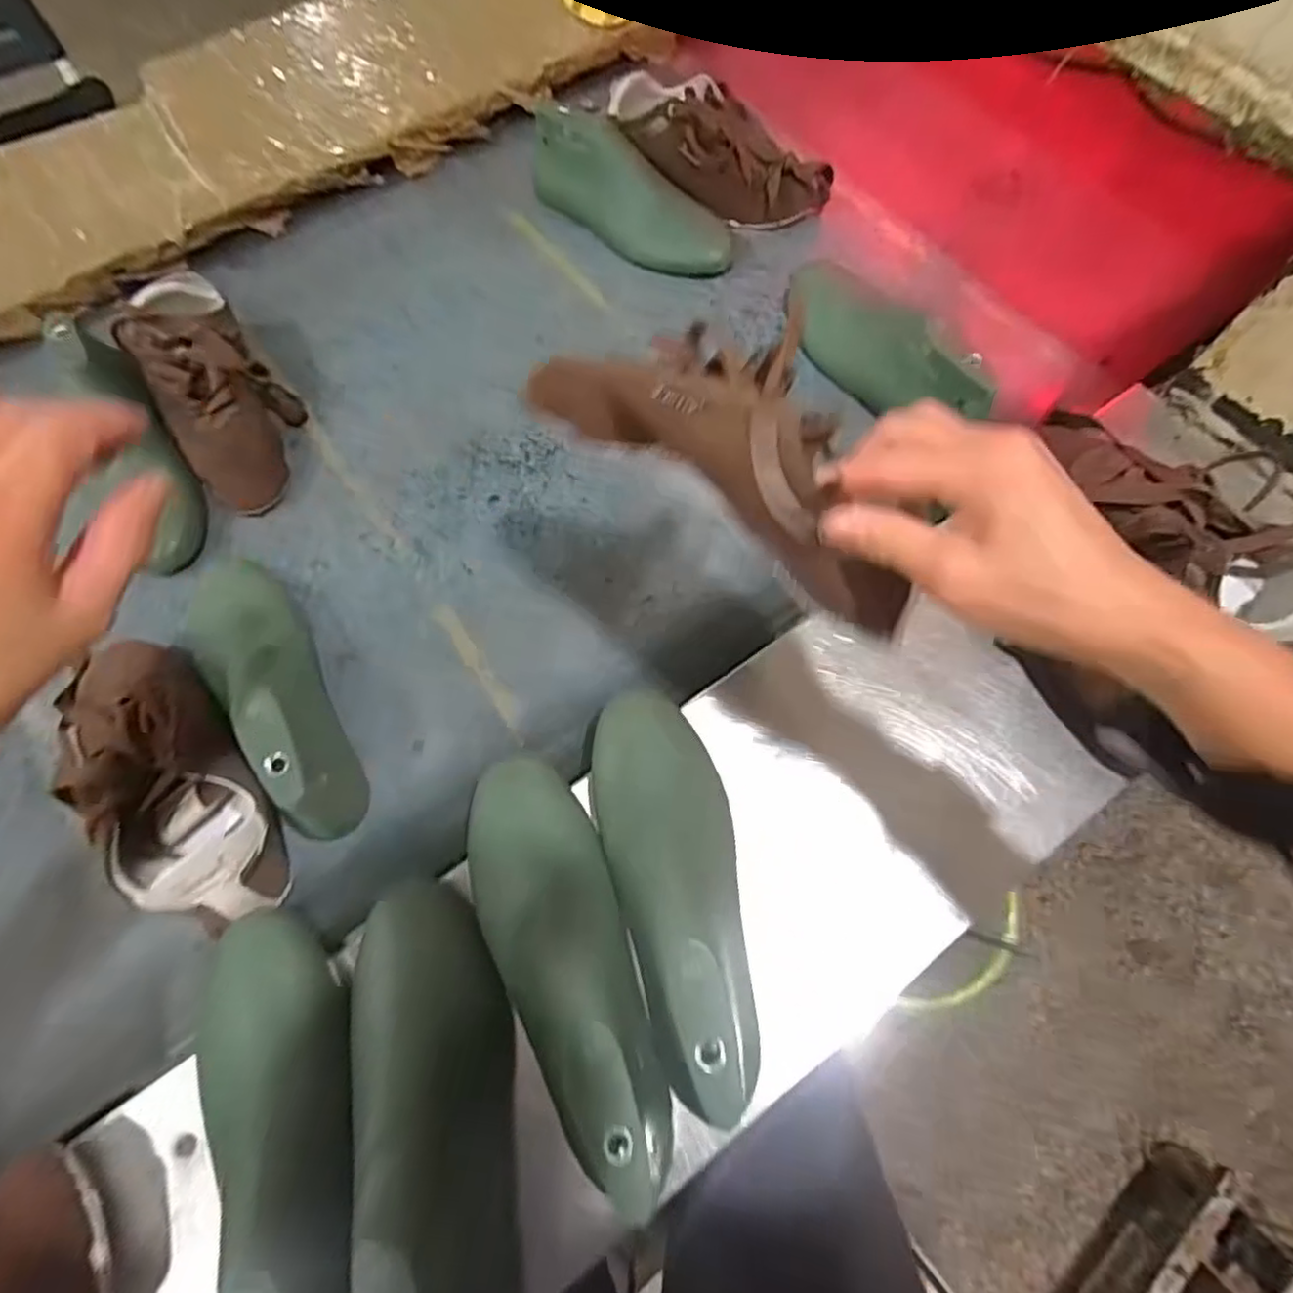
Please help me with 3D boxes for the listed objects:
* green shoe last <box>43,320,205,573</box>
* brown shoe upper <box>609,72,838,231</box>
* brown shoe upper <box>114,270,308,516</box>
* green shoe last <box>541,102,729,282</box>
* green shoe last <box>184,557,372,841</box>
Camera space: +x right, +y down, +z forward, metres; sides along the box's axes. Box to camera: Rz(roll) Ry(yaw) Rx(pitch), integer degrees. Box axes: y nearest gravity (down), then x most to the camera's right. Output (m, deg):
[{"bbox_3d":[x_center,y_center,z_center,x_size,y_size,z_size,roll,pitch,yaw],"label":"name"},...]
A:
[{"bbox_3d":[-0.474,-0.186,0.607,0.069,0.090,0.260,-20,69,-7],"label":"green shoe last"},{"bbox_3d":[0.077,-0.548,0.724,0.254,0.067,0.107,31,72,-2],"label":"brown shoe upper"},{"bbox_3d":[-0.412,-0.248,0.628,0.110,0.060,0.252,-28,84,-9],"label":"brown shoe upper"},{"bbox_3d":[-0.033,-0.483,0.714,0.267,0.088,0.070,35,73,1],"label":"green shoe last"},{"bbox_3d":[-0.277,0.032,0.511,0.069,0.087,0.242,-34,71,-11],"label":"green shoe last"}]

